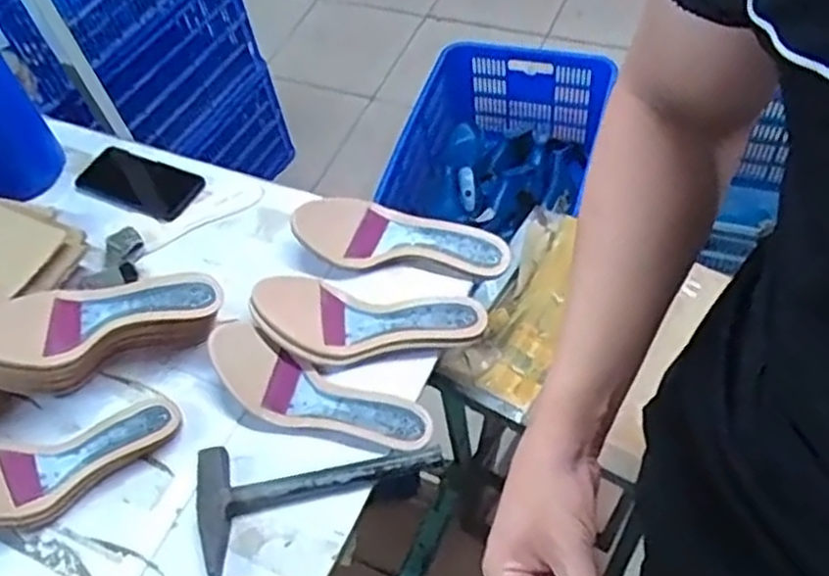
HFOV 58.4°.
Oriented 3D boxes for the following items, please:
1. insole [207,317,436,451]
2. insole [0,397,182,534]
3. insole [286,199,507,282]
[{"bbox_3d":[-0.102,0.105,0.743,0.237,0.045,0.078,19,61,20],"label":"insole"},{"bbox_3d":[-0.348,0.168,0.728,0.227,0.069,0.091,-20,55,-5],"label":"insole"},{"bbox_3d":[-0.014,-0.061,0.838,0.237,0.056,0.084,5,57,12],"label":"insole"}]

